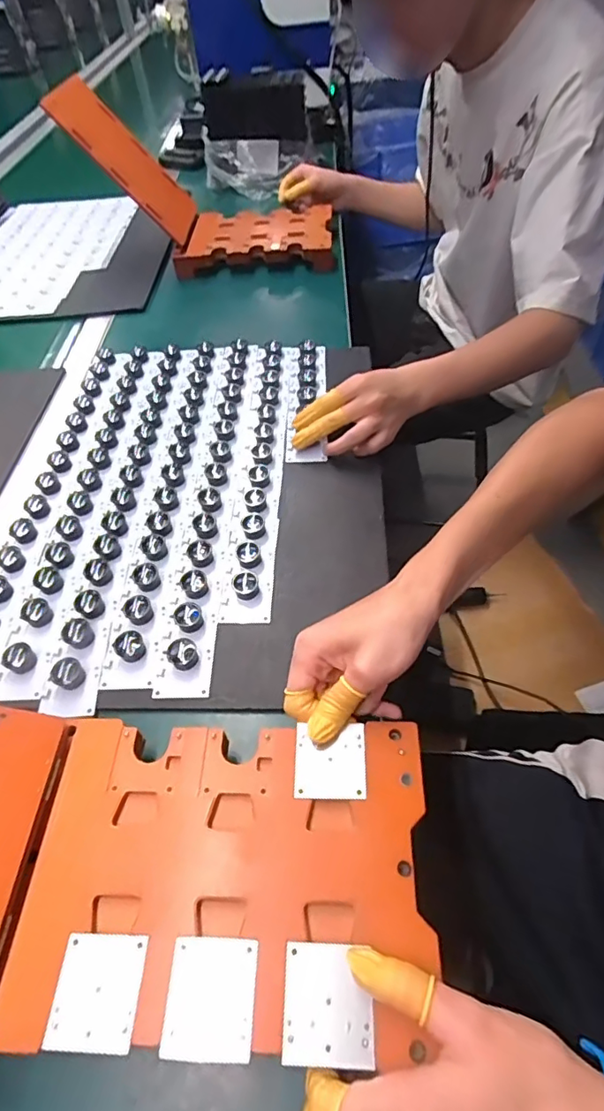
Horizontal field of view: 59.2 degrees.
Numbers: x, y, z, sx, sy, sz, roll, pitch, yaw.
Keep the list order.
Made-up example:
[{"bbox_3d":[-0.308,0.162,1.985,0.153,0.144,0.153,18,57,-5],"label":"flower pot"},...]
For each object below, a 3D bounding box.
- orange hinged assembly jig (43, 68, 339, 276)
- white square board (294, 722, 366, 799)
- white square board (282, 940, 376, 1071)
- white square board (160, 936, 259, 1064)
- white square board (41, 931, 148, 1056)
[{"bbox_3d":[-0.144,-0.576,0.814,0.372,0.247,0.164,-4,51,2],"label":"orange hinged assembly jig"},{"bbox_3d":[0.018,0.130,0.341,0.045,0.004,0.045,-1,51,5],"label":"white square board"},{"bbox_3d":[0.013,0.224,0.267,0.044,0.004,0.048,-1,51,5],"label":"white square board"},{"bbox_3d":[-0.047,0.225,0.272,0.044,0.004,0.048,-1,51,5],"label":"white square board"},{"bbox_3d":[-0.106,0.225,0.276,0.044,0.004,0.047,-1,51,5],"label":"white square board"}]

